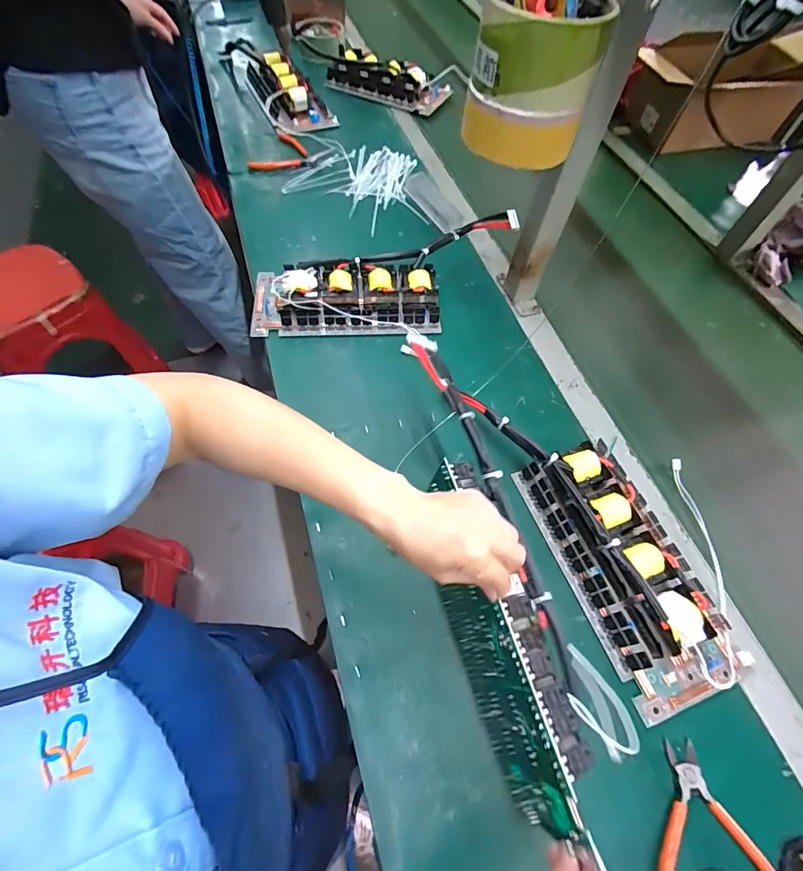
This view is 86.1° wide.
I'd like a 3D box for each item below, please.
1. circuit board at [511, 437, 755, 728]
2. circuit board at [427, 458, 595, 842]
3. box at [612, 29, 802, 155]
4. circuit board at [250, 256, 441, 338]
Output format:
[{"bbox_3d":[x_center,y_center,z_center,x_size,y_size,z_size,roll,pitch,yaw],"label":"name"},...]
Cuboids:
[{"bbox_3d":[0.254,0.139,0.481,0.128,0.058,0.278,-16,62,-13],"label":"circuit board"},{"bbox_3d":[0.080,0.172,0.379,0.043,0.135,0.264,-15,61,-12],"label":"circuit board"},{"bbox_3d":[0.735,-0.789,0.981,0.423,0.174,0.235,-23,63,-16],"label":"box"},{"bbox_3d":[-0.087,-0.214,0.670,0.286,0.071,0.115,-2,59,-5],"label":"circuit board"}]

